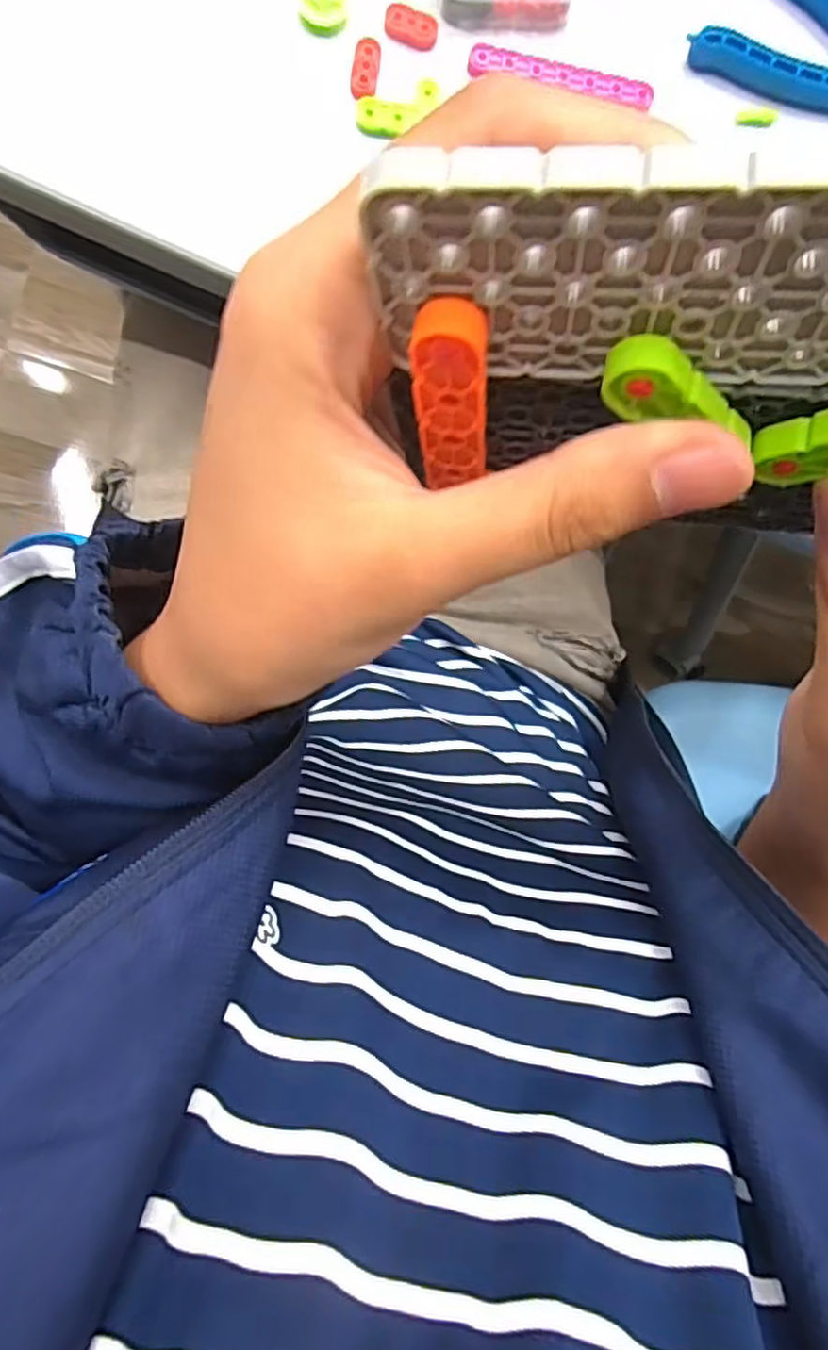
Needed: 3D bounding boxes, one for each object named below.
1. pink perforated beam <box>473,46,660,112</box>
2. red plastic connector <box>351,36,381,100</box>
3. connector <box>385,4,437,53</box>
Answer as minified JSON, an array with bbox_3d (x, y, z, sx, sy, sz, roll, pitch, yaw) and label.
[{"bbox_3d":[0.068,-0.276,0.323,0.086,0.006,0.012,9,88,-6],"label":"pink perforated beam"},{"bbox_3d":[-0.021,-0.272,0.313,0.011,0.009,0.023,10,88,-6],"label":"red plastic connector"},{"bbox_3d":[-0.001,-0.292,0.316,0.023,0.007,0.011,15,88,-6],"label":"connector"}]

